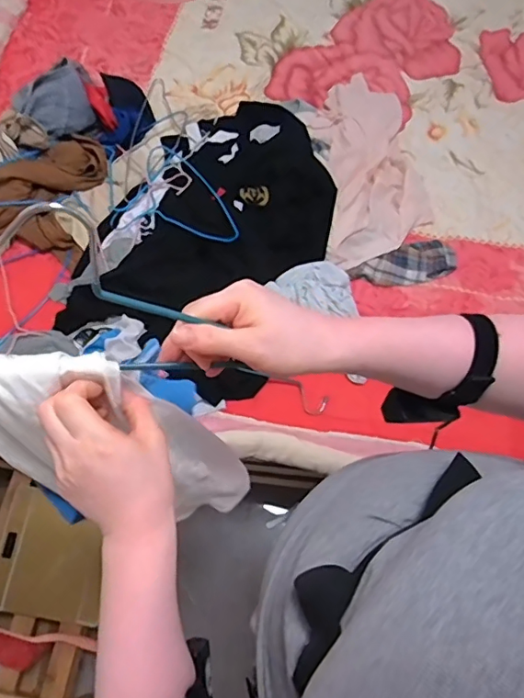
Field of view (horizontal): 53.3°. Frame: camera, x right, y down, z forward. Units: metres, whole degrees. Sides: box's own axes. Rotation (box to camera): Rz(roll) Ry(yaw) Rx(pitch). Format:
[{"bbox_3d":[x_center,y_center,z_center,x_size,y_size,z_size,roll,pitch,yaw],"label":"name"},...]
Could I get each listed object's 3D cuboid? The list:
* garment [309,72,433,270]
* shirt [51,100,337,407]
[{"bbox_3d":[0.247,-0.468,1.232,0.267,0.104,0.551,-5,69,-2],"label":"garment"},{"bbox_3d":[-0.101,-0.286,1.149,0.451,0.142,0.667,23,71,9],"label":"shirt"}]

